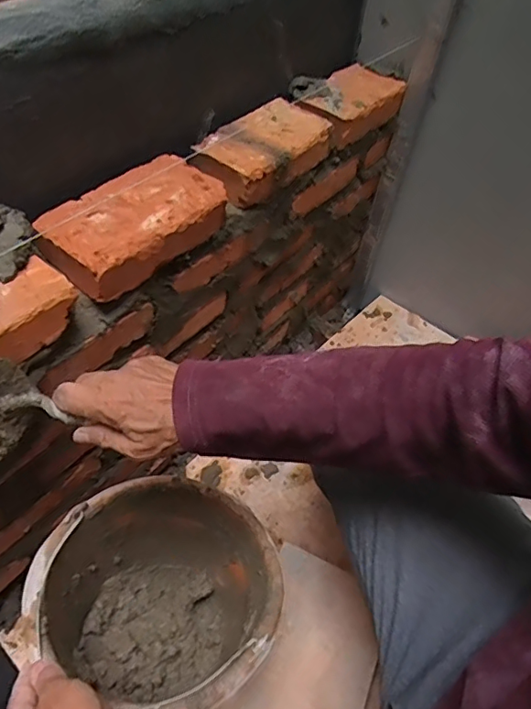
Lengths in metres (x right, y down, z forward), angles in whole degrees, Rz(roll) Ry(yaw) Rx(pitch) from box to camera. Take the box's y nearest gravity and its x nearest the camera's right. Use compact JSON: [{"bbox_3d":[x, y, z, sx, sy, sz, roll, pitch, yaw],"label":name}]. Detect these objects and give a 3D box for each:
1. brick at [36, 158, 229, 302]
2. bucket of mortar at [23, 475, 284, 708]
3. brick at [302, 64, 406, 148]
[{"bbox_3d":[-0.133,-0.140,0.545,0.098,0.045,0.191,33,54,20],"label":"brick"},{"bbox_3d":[-0.107,0.269,0.580,0.235,0.184,0.221,3,50,-4],"label":"bucket of mortar"},{"bbox_3d":[0.124,-0.370,0.762,0.090,0.048,0.175,37,56,23],"label":"brick"}]

